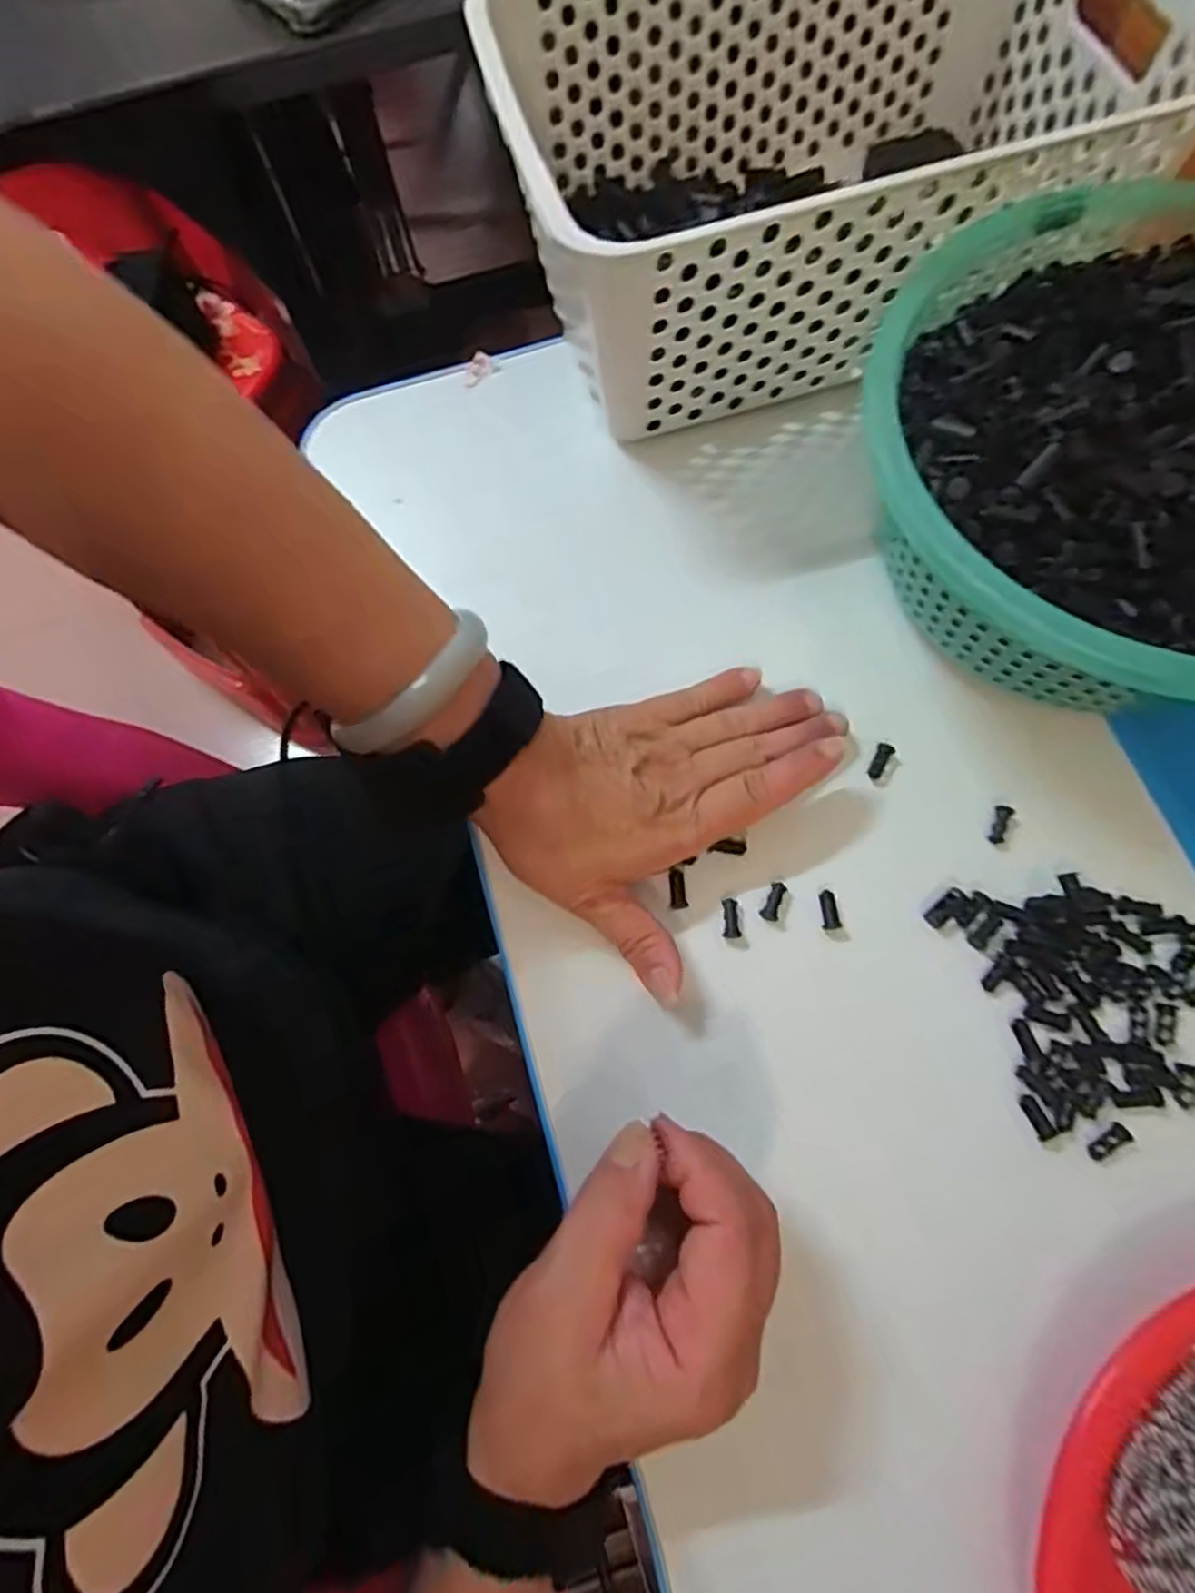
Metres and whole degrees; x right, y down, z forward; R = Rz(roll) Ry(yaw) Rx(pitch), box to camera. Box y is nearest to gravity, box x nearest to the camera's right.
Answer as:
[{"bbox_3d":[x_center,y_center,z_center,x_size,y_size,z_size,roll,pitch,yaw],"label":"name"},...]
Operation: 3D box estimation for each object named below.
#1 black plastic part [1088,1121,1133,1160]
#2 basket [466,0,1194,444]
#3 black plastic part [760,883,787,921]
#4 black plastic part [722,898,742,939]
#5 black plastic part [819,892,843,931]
[{"bbox_3d":[0.197,0.133,0.275,0.018,0.004,0.008,-29,74,-6],"label":"black plastic part"},{"bbox_3d":[0.114,-0.322,0.370,0.302,0.119,0.205,-18,73,-3],"label":"basket"},{"bbox_3d":[0.077,0.045,0.308,0.008,0.006,0.018,25,76,10],"label":"black plastic part"},{"bbox_3d":[0.057,0.052,0.307,0.007,0.005,0.017,0,73,3],"label":"black plastic part"},{"bbox_3d":[0.099,0.049,0.307,0.007,0.005,0.016,-10,73,0],"label":"black plastic part"}]

